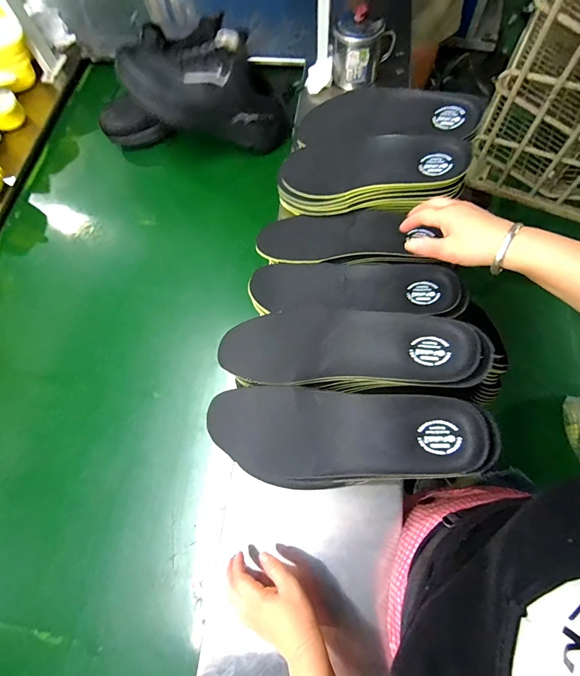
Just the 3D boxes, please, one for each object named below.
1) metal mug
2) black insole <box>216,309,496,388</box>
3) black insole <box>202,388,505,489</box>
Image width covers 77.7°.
[{"bbox_3d":[0.148,-0.596,0.741,0.093,0.113,0.113,41,76,16],"label":"metal mug"},{"bbox_3d":[0.061,0.009,0.461,0.335,0.028,0.109,1,67,27],"label":"black insole"},{"bbox_3d":[0.055,0.114,0.419,0.318,0.029,0.109,-2,68,19],"label":"black insole"}]

